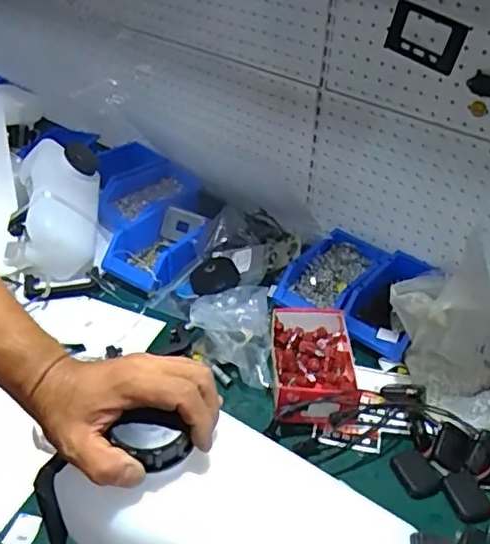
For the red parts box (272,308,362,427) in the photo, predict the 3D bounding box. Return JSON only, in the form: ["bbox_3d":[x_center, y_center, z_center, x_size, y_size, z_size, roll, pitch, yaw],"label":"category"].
[{"bbox_3d":[0.099,0.132,0.859,0.112,0.058,0.188,2,37,-1],"label":"red parts box"}]

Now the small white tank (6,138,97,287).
[{"bbox_3d":[-0.334,-0.120,1.048,0.144,0.095,0.270,-2,56,-6],"label":"small white tank"}]

